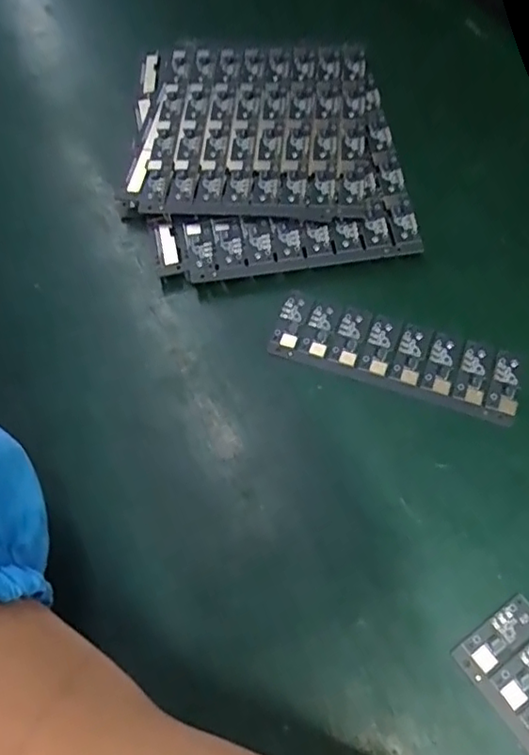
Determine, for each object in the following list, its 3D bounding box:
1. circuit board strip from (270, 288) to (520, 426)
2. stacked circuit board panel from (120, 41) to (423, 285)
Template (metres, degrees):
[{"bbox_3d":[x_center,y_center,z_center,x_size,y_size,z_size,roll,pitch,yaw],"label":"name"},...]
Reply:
[{"bbox_3d":[0.050,-0.008,0.232,0.094,0.010,0.029,18,69,11],"label":"circuit board strip"},{"bbox_3d":[-0.002,-0.106,0.275,0.117,0.027,0.136,-4,61,-5],"label":"stacked circuit board panel"}]

